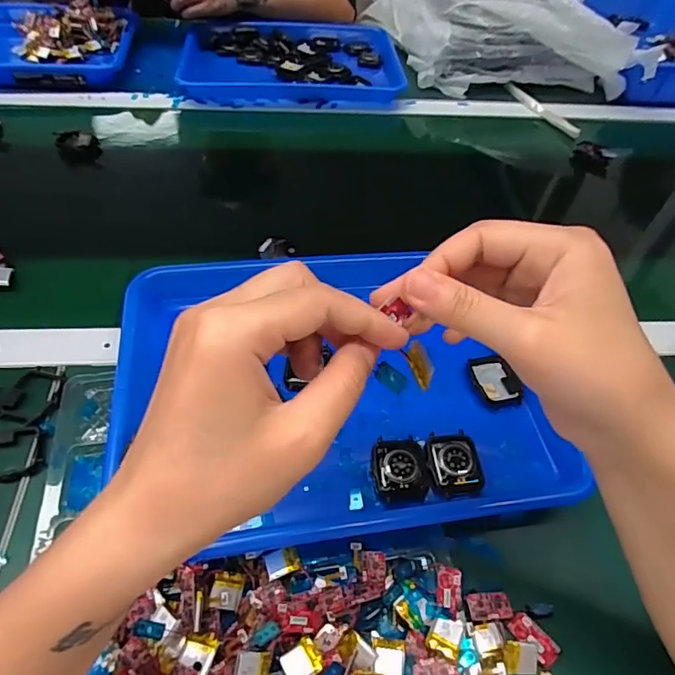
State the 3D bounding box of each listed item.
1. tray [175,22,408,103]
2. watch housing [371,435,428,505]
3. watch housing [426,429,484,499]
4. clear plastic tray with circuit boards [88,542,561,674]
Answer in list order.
[{"bbox_3d":[-0.071,-0.428,0.763,0.312,0.029,0.226,-2,51,-7],"label":"tray"},{"bbox_3d":[0.043,0.091,0.349,0.037,0.011,0.046,0,51,-5],"label":"watch housing"},{"bbox_3d":[0.083,0.088,0.353,0.038,0.010,0.046,0,51,-5],"label":"watch housing"},{"bbox_3d":[-0.021,0.178,0.273,0.280,0.034,0.122,-4,52,-9],"label":"clear plastic tray with circuit boards"}]

